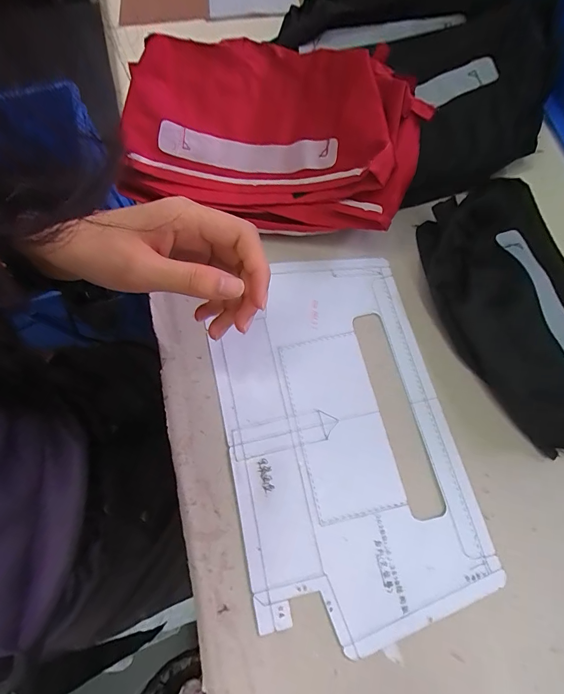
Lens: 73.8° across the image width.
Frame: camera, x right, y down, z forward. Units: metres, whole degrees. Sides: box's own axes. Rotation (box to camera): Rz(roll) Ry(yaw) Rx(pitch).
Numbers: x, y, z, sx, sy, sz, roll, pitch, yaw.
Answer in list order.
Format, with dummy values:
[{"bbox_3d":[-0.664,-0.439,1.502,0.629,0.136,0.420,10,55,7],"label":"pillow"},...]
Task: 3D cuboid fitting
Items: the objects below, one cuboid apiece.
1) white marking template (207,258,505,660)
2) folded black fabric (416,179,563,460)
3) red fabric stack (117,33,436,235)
[{"bbox_3d":[0.042,0.060,0.294,0.168,0.004,0.277,-12,72,-4],"label":"white marking template"},{"bbox_3d":[0.200,-0.034,0.306,0.137,0.037,0.232,-14,72,-5],"label":"folded black fabric"},{"bbox_3d":[-0.013,-0.186,0.332,0.247,0.086,0.148,10,71,3],"label":"red fabric stack"}]

